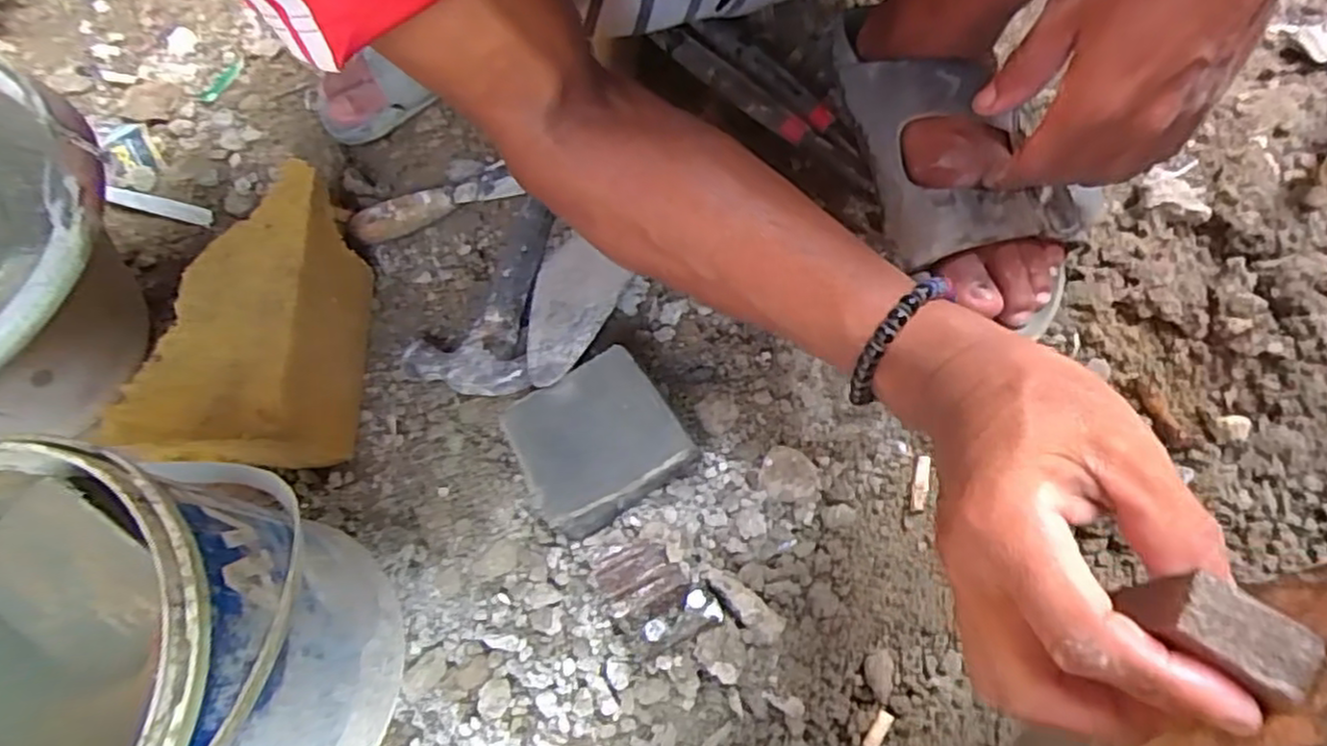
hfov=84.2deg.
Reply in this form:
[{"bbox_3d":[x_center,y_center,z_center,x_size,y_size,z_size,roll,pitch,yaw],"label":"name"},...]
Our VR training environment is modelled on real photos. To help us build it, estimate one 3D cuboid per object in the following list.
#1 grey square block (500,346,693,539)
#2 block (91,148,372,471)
[{"bbox_3d":[-0.039,0.040,0.415,0.085,0.047,0.077,-29,67,-10],"label":"grey square block"},{"bbox_3d":[-0.273,-0.031,0.483,0.129,0.073,0.183,-5,65,1],"label":"block"}]

